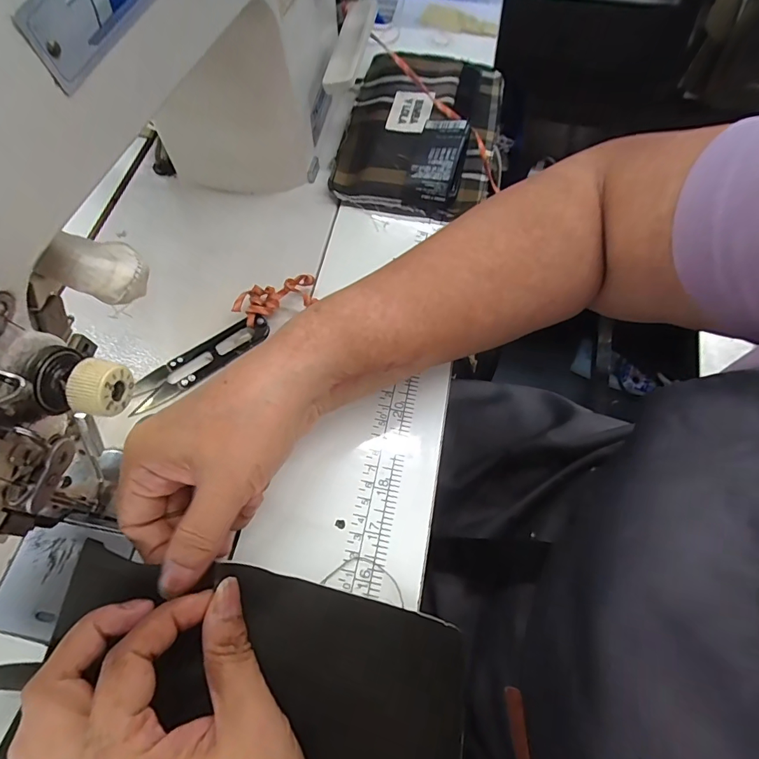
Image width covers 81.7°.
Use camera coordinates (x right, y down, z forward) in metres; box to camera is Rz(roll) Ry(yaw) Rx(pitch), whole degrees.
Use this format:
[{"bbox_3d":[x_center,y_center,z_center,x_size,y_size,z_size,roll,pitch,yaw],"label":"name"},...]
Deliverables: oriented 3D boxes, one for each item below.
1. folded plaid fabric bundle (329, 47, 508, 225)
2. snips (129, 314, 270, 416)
[{"bbox_3d":[0.037,-0.221,0.375,0.126,0.028,0.192,12,65,6],"label":"folded plaid fabric bundle"},{"bbox_3d":[-0.119,-0.013,0.292,0.099,0.010,0.023,-34,69,-15],"label":"snips"}]

